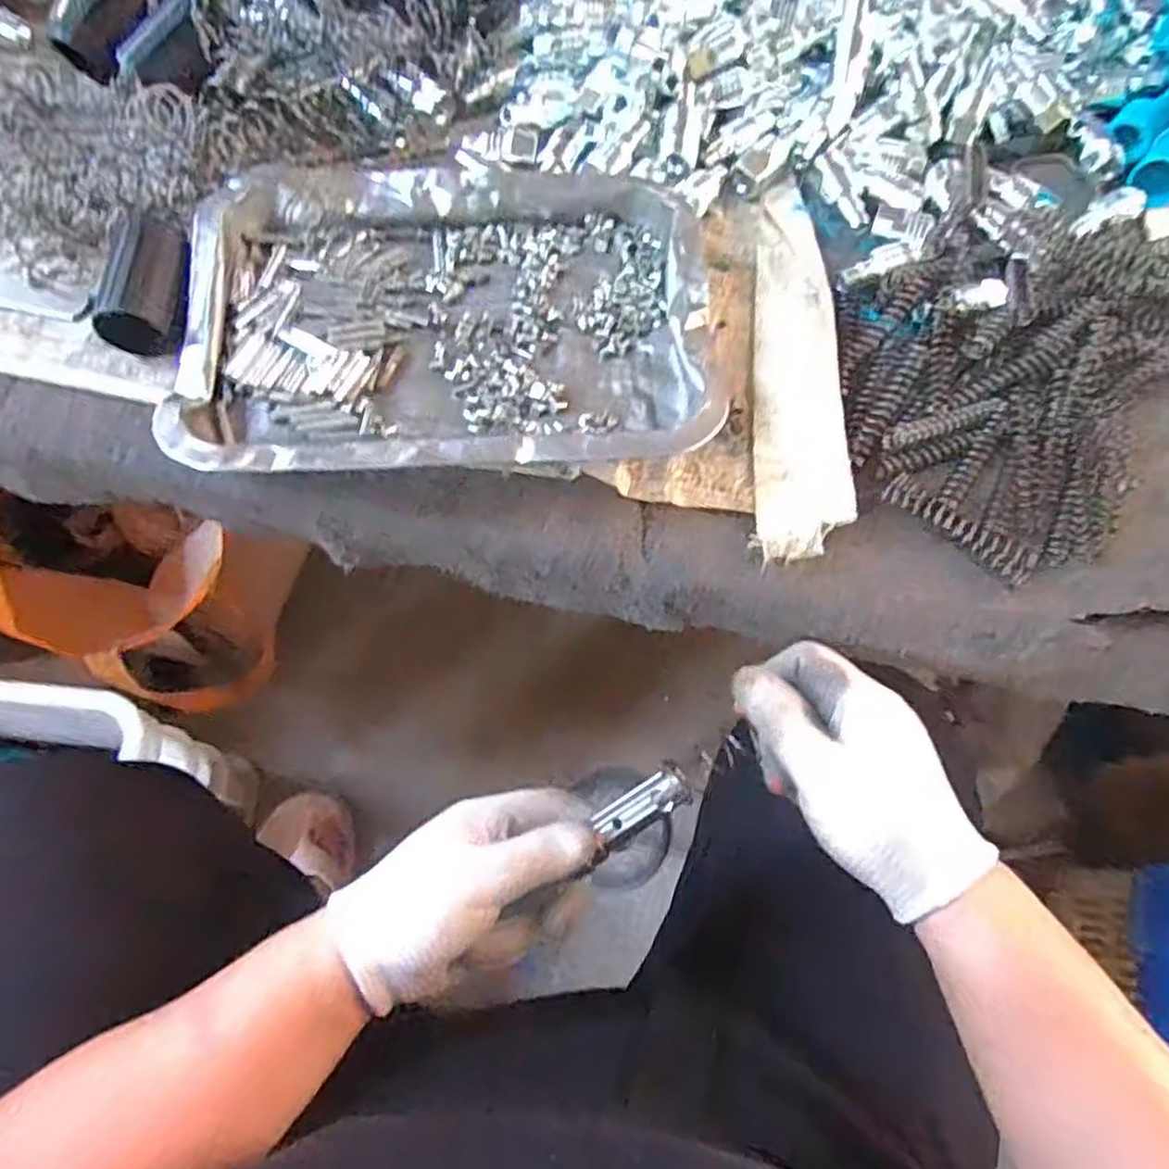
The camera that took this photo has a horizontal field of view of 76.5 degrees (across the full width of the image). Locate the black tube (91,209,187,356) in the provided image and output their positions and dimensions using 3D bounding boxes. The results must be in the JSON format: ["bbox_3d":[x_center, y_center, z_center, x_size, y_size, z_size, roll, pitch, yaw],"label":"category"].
[{"bbox_3d":[-0.212,-0.148,0.358,0.033,0.026,0.064,6,73,1],"label":"black tube"}]

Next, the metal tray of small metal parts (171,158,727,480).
[{"bbox_3d":[-0.067,-0.140,0.367,0.251,0.036,0.190,-2,73,-2],"label":"metal tray of small metal parts"}]

